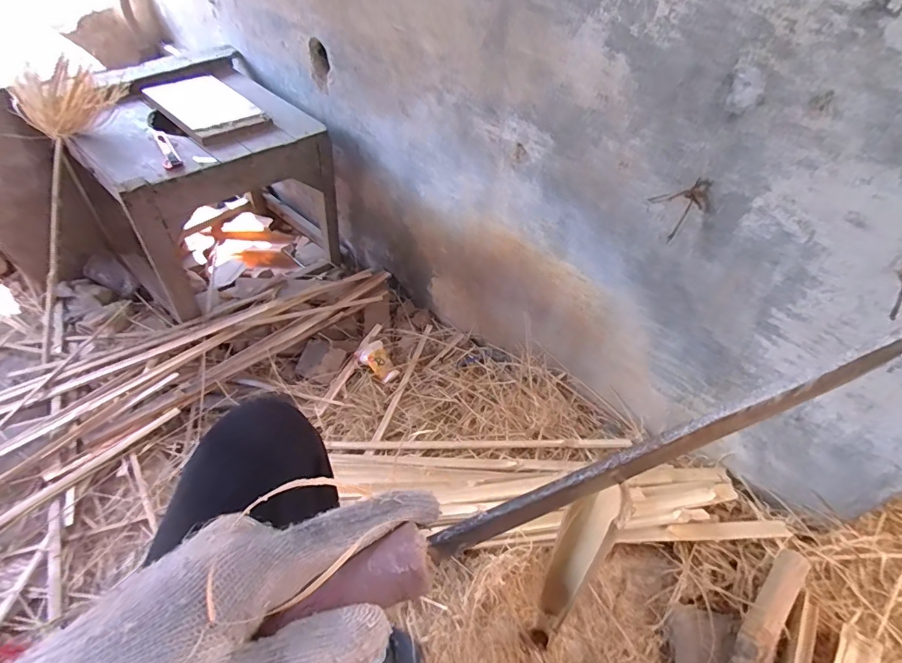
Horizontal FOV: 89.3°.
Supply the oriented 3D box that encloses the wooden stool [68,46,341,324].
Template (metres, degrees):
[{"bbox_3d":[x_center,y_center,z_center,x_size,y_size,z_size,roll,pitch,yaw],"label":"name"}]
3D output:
[{"bbox_3d":[-0.576,-0.341,1.105,0.453,0.407,0.447,-30,56,-27],"label":"wooden stool"}]

